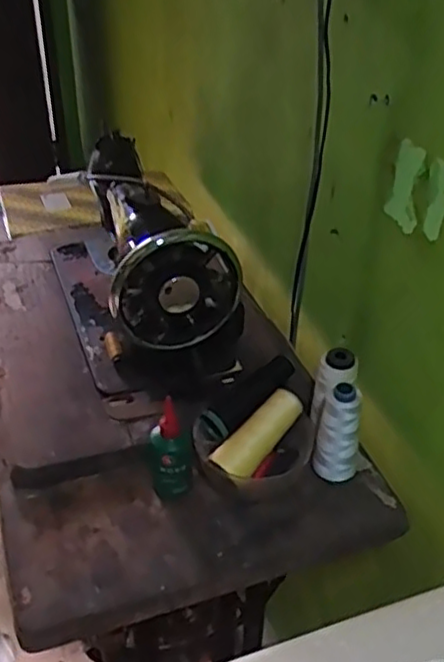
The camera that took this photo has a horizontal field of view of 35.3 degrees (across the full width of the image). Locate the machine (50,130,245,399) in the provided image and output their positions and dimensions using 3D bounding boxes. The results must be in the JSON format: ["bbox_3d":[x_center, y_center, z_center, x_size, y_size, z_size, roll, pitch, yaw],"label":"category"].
[{"bbox_3d":[-0.113,-0.107,0.889,0.166,0.206,0.394,-13,38,-17],"label":"machine"}]

